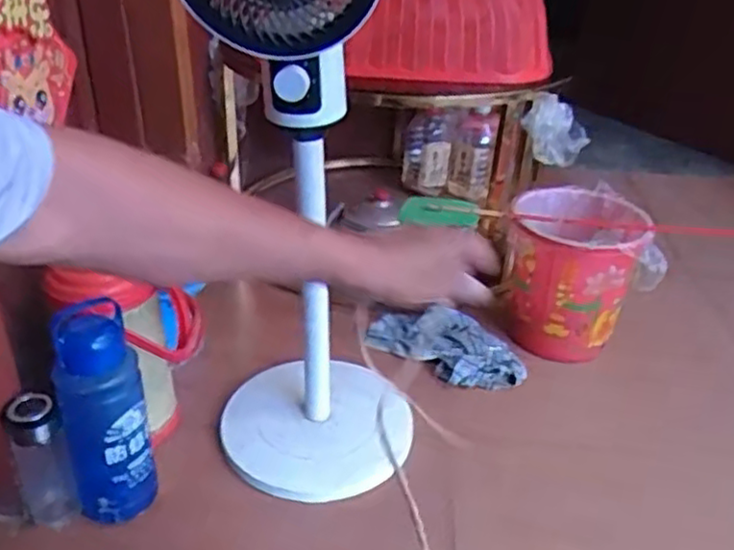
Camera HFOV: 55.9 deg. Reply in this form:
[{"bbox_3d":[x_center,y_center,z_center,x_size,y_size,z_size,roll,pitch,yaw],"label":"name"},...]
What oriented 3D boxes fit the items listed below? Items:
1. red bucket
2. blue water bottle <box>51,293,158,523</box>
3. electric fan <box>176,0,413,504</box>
[{"bbox_3d":[0.385,-0.009,1.319,0.230,0.231,0.235,8,31,9],"label":"red bucket"},{"bbox_3d":[-0.341,0.193,0.904,0.103,0.316,0.075,-13,34,-24],"label":"blue water bottle"},{"bbox_3d":[-0.070,-0.087,0.892,0.286,0.812,0.291,0,31,-3],"label":"electric fan"}]

